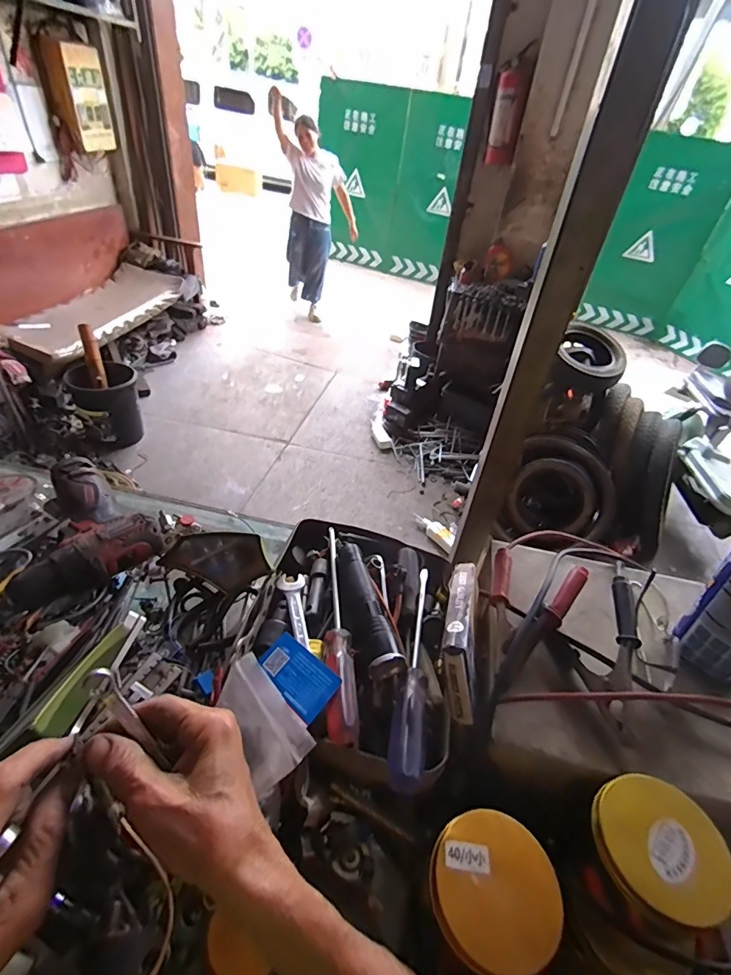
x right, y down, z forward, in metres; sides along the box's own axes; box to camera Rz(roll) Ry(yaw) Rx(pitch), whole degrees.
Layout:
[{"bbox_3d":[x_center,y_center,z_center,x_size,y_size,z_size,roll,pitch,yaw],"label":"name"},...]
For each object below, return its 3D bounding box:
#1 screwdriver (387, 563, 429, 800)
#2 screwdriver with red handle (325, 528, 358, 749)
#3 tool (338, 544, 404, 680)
[{"bbox_3d":[0.047,0.161,0.417,0.028,0.032,0.233,12,26,5],"label":"screwdriver"},{"bbox_3d":[-0.026,0.119,0.429,0.023,0.026,0.228,2,40,-7],"label":"screwdriver with red handle"},{"bbox_3d":[-0.006,0.114,0.439,0.039,0.037,0.146,-8,42,-18],"label":"tool"}]

